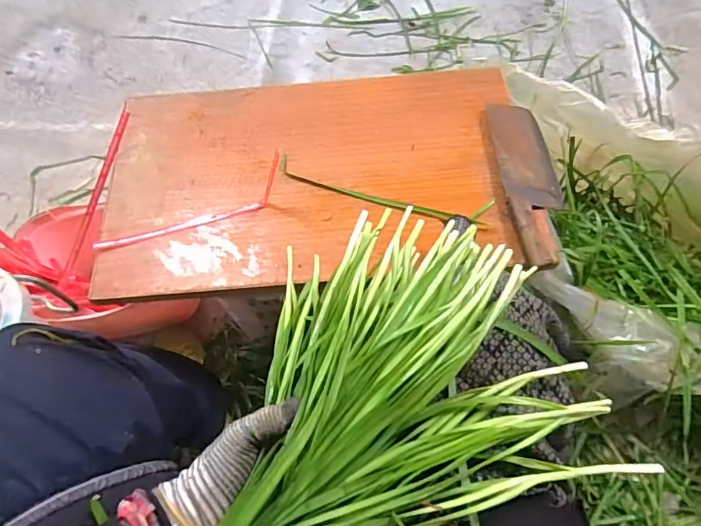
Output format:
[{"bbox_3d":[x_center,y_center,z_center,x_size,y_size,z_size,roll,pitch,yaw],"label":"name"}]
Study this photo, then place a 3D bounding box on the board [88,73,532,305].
[{"bbox_3d":[-0.058,-0.133,0.697,0.572,0.027,0.341,-5,62,-3],"label":"board"}]

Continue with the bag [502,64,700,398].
[{"bbox_3d":[0.552,-0.041,0.777,0.576,0.251,0.483,0,64,2],"label":"bag"}]

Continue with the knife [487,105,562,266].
[{"bbox_3d":[0.251,-0.119,0.664,0.086,0.022,0.268,-2,64,2],"label":"knife"}]

